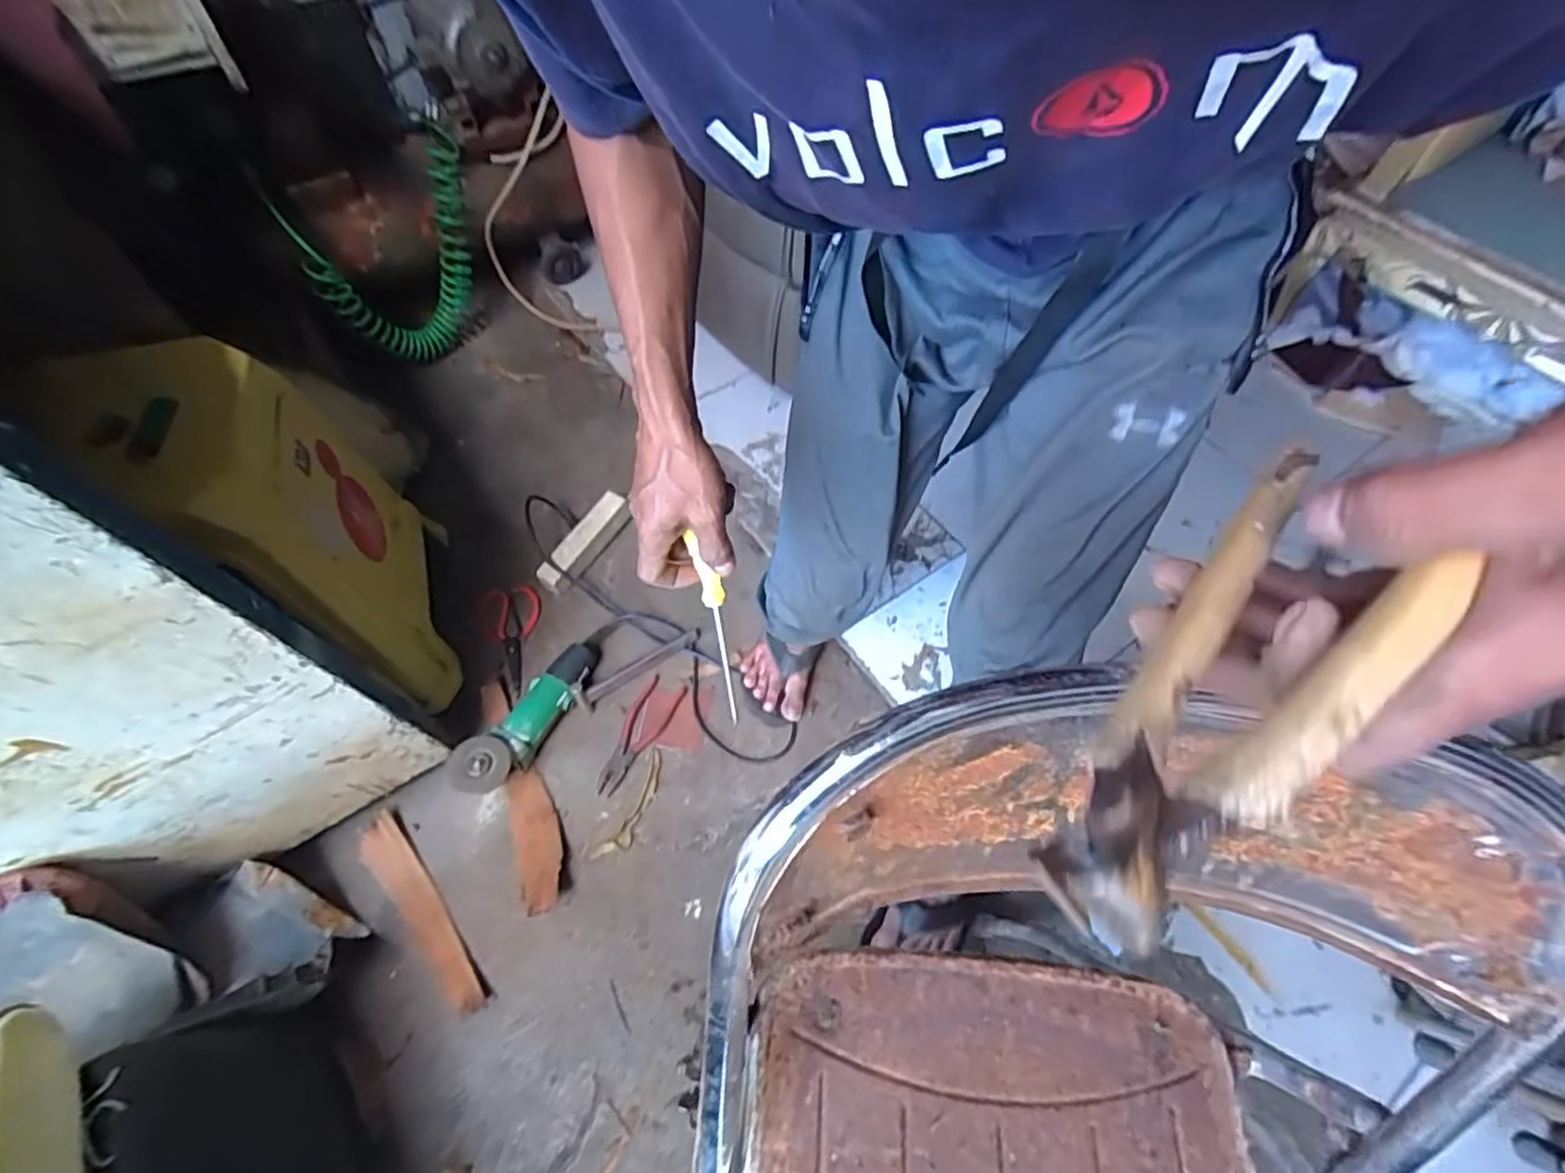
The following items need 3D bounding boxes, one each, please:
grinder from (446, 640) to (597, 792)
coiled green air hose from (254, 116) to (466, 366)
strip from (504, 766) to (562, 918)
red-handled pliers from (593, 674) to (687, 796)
[{"bbox_3d":[-0.365,0.182,0.995,0.076,0.081,0.265,25,61,14],"label":"grinder"},{"bbox_3d":[-0.742,-0.652,1.372,0.364,0.369,0.059,-39,50,-22],"label":"coiled green air hose"},{"bbox_3d":[-0.337,0.346,0.943,0.059,0.030,0.193,-16,59,-11],"label":"strip"},{"bbox_3d":[-0.221,0.221,1.032,0.060,0.011,0.188,26,61,15],"label":"red-handled pliers"}]

